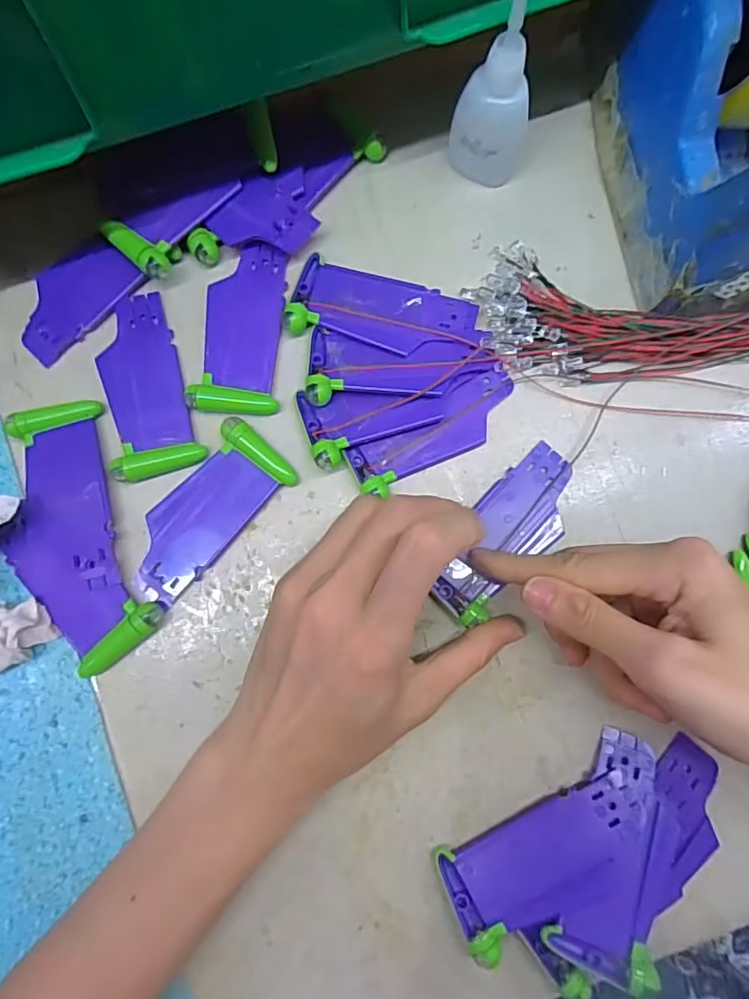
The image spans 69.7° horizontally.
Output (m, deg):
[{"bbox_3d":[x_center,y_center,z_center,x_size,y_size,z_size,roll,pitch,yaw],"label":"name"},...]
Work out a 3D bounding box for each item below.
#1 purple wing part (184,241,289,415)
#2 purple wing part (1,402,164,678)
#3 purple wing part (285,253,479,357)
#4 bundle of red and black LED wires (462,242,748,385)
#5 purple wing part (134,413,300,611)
[{"bbox_3d":[-0.067,-0.086,0.267,0.040,0.008,0.086,3,83,1],"label":"purple wing part"},{"bbox_3d":[-0.144,0.016,0.252,0.057,0.011,0.124,-20,83,-1],"label":"purple wing part"},{"bbox_3d":[0.003,-0.090,0.266,0.089,0.009,0.040,18,84,3],"label":"purple wing part"},{"bbox_3d":[0.194,-0.116,0.259,0.280,0.025,0.080,-14,83,-1],"label":"bundle of red and black LED wires"},{"bbox_3d":[-0.081,0.006,0.254,0.038,0.008,0.088,41,85,5],"label":"purple wing part"}]

